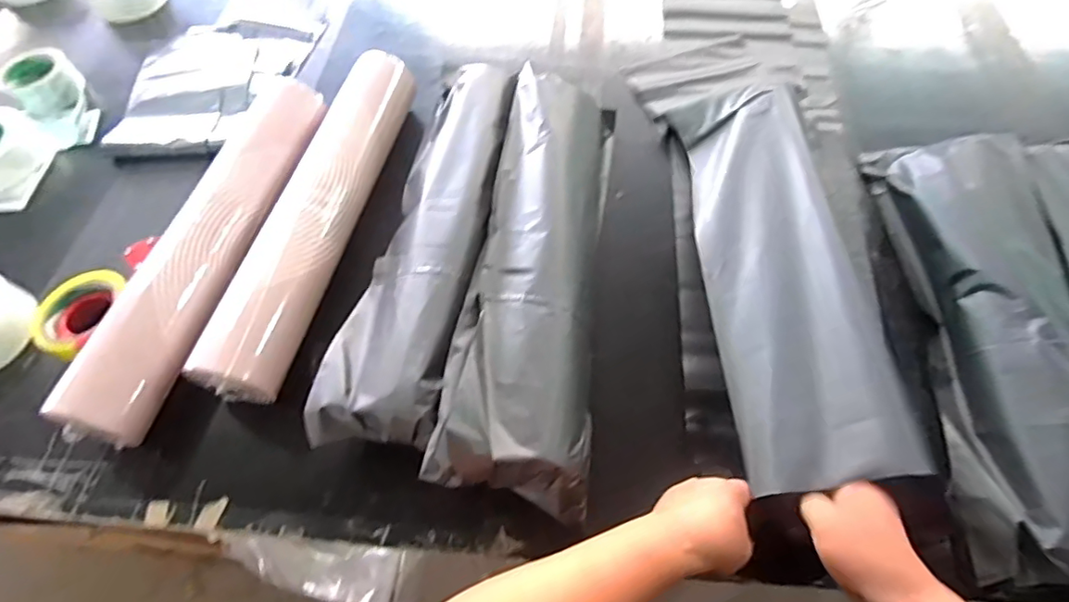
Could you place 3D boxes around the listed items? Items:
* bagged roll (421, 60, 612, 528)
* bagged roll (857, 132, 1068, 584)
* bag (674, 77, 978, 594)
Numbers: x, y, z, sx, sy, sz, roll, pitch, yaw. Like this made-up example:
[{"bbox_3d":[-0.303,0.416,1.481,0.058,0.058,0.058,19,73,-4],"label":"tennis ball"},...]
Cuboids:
[{"bbox_3d":[0.015,-0.053,0.624,0.142,0.110,0.543,8,60,6],"label":"bagged roll"},{"bbox_3d":[0.484,0.017,0.585,0.138,0.078,0.518,7,60,6],"label":"bagged roll"},{"bbox_3d":[0.260,-0.027,0.589,0.142,0.110,0.575,0,56,2],"label":"bag"}]

